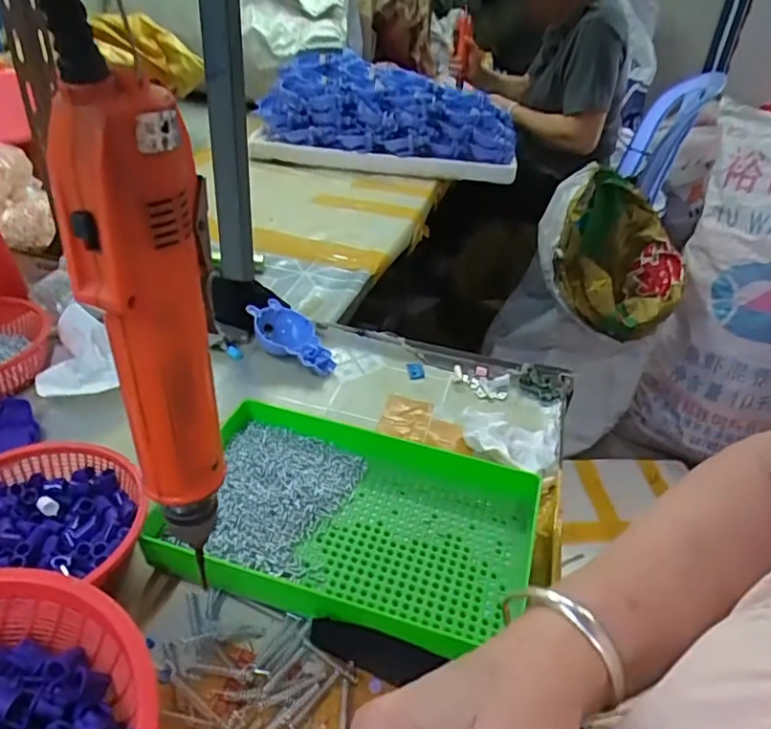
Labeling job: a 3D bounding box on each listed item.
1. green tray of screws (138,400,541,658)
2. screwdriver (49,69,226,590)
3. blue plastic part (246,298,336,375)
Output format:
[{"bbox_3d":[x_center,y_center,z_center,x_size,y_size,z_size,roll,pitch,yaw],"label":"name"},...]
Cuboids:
[{"bbox_3d":[-0.023,0.109,0.411,0.244,0.036,0.149,12,35,10],"label":"green tray of screws"},{"bbox_3d":[-0.081,-0.004,0.217,0.037,0.181,0.034,1,34,-6],"label":"screwdriver"},{"bbox_3d":[-0.095,-0.022,0.597,0.100,0.033,0.055,39,46,20],"label":"blue plastic part"}]

